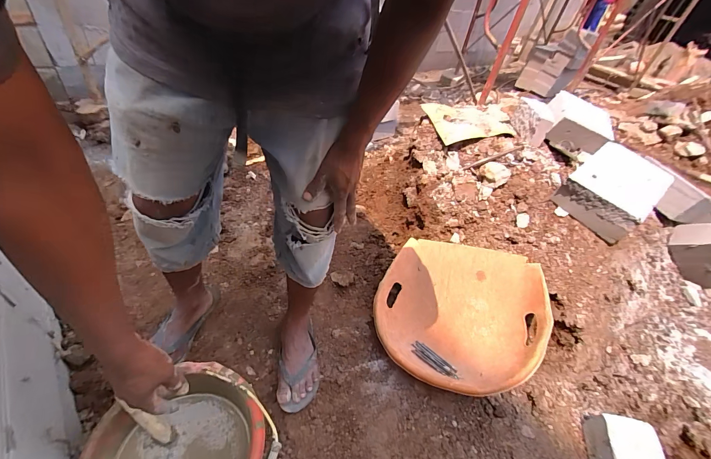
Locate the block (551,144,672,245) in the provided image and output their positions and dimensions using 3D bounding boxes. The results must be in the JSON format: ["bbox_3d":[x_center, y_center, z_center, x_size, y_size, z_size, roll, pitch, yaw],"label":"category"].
[{"bbox_3d":[0.789,-0.121,0.983,0.374,0.111,0.214,-27,55,-35],"label":"block"}]

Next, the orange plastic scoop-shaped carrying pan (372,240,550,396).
[{"bbox_3d":[0.268,0.215,0.865,0.442,0.127,0.396,15,76,27],"label":"orange plastic scoop-shaped carrying pan"}]

